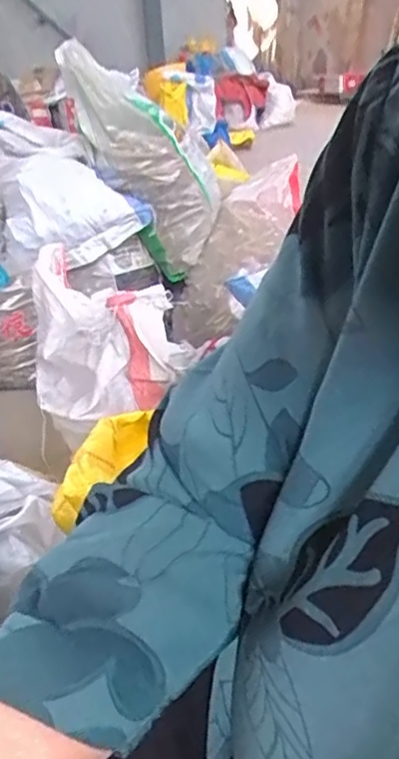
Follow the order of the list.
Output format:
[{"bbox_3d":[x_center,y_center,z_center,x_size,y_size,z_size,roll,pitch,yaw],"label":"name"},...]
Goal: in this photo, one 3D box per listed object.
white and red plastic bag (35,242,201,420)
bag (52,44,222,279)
[{"bbox_3d":[-0.138,-0.069,1.005,0.250,0.189,0.232,-10,29,-12],"label":"white and red plastic bag"},{"bbox_3d":[-0.138,-0.581,1.659,0.244,0.600,0.251,-31,27,9],"label":"bag"}]

